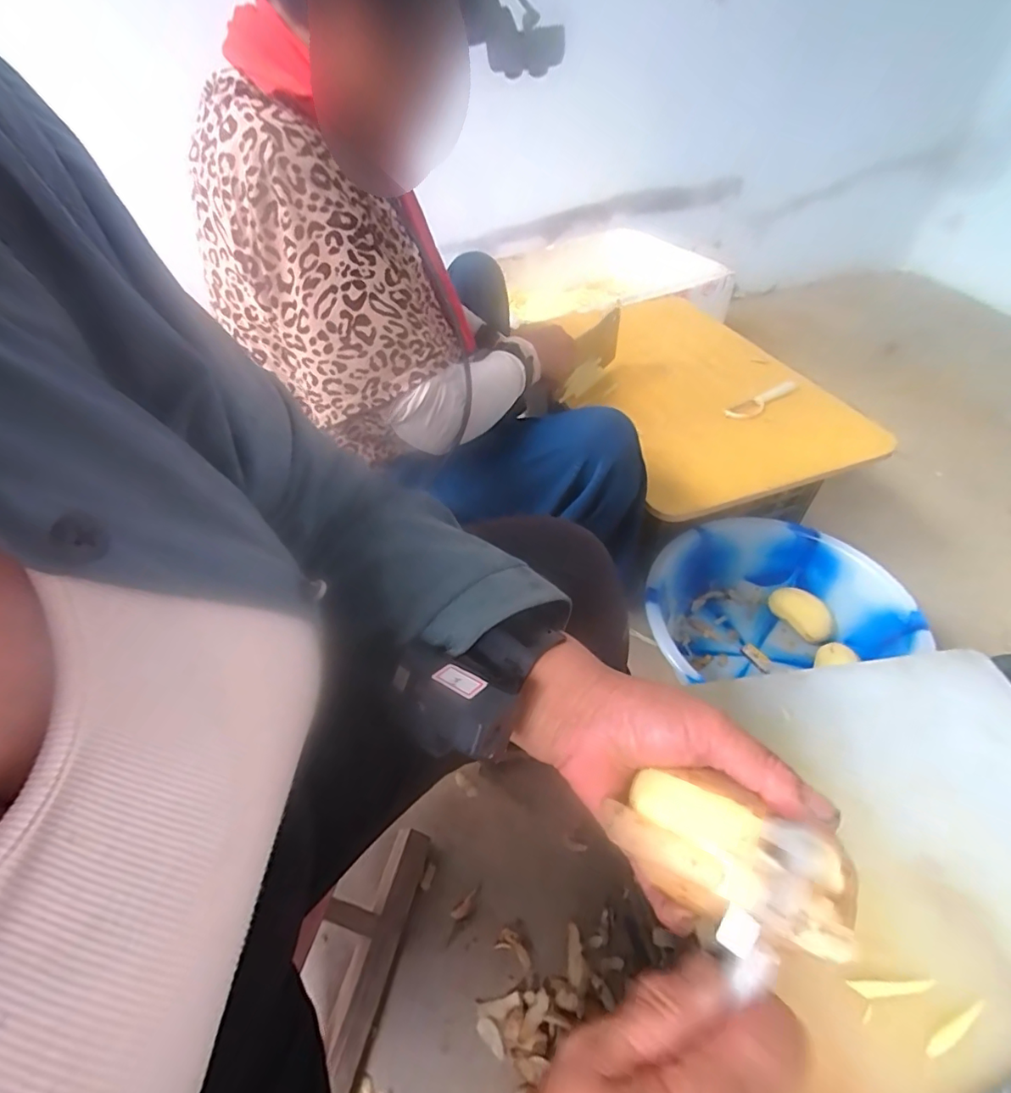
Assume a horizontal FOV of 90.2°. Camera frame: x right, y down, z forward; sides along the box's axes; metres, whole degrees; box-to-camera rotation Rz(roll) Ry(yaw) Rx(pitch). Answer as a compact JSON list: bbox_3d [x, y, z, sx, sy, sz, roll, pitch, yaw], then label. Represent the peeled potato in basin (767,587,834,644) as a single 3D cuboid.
[{"bbox_3d":[0.486,0.107,0.825,0.052,0.040,0.102,-26,51,-18],"label":"peeled potato in basin"}]

